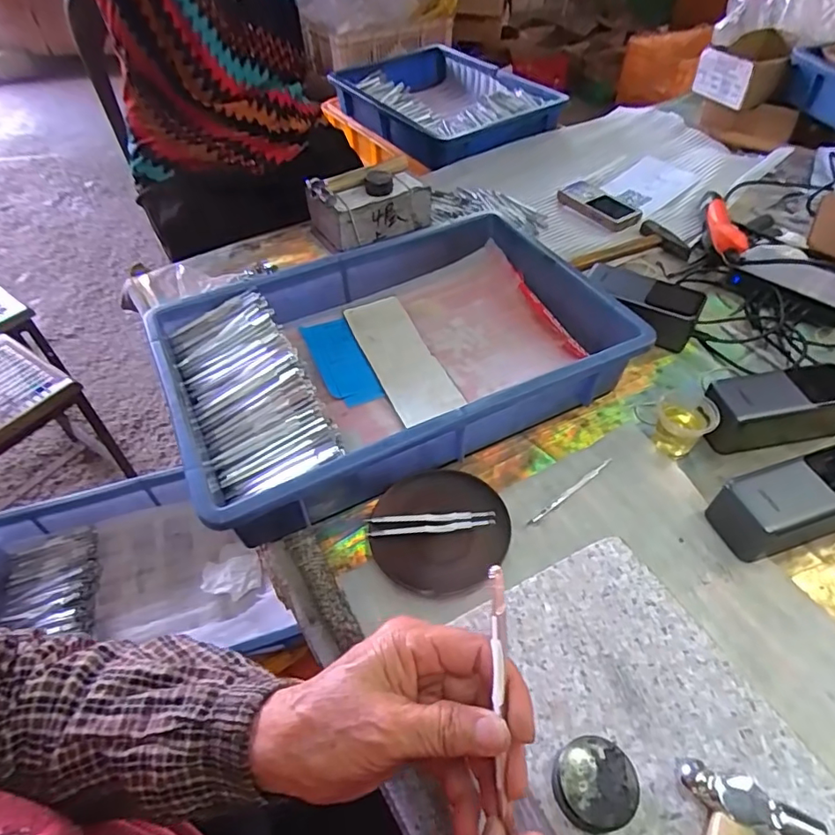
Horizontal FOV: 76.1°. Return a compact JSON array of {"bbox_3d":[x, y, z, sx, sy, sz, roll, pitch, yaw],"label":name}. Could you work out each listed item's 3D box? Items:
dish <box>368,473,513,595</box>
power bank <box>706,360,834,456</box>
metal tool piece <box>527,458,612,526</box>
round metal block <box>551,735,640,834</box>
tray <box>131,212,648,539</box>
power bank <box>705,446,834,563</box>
[{"bbox_3d":[0.018,0.093,0.443,0.110,0.019,0.112,-1,50,2],"label":"dish"},{"bbox_3d":[0.336,-0.011,0.499,0.148,0.054,0.056,-9,50,-5],"label":"power bank"},{"bbox_3d":[0.134,0.064,0.465,0.100,0.004,0.006,-31,55,-22],"label":"metal tool piece"},{"bbox_3d":[0.086,0.181,0.264,0.037,0.022,0.038,-1,50,2],"label":"round metal block"},{"bbox_3d":[-0.028,-0.071,0.545,0.418,0.076,0.289,-23,52,-16],"label":"tray"},{"bbox_3d":[0.314,0.066,0.433,0.135,0.054,0.055,-16,51,-10],"label":"power bank"}]

